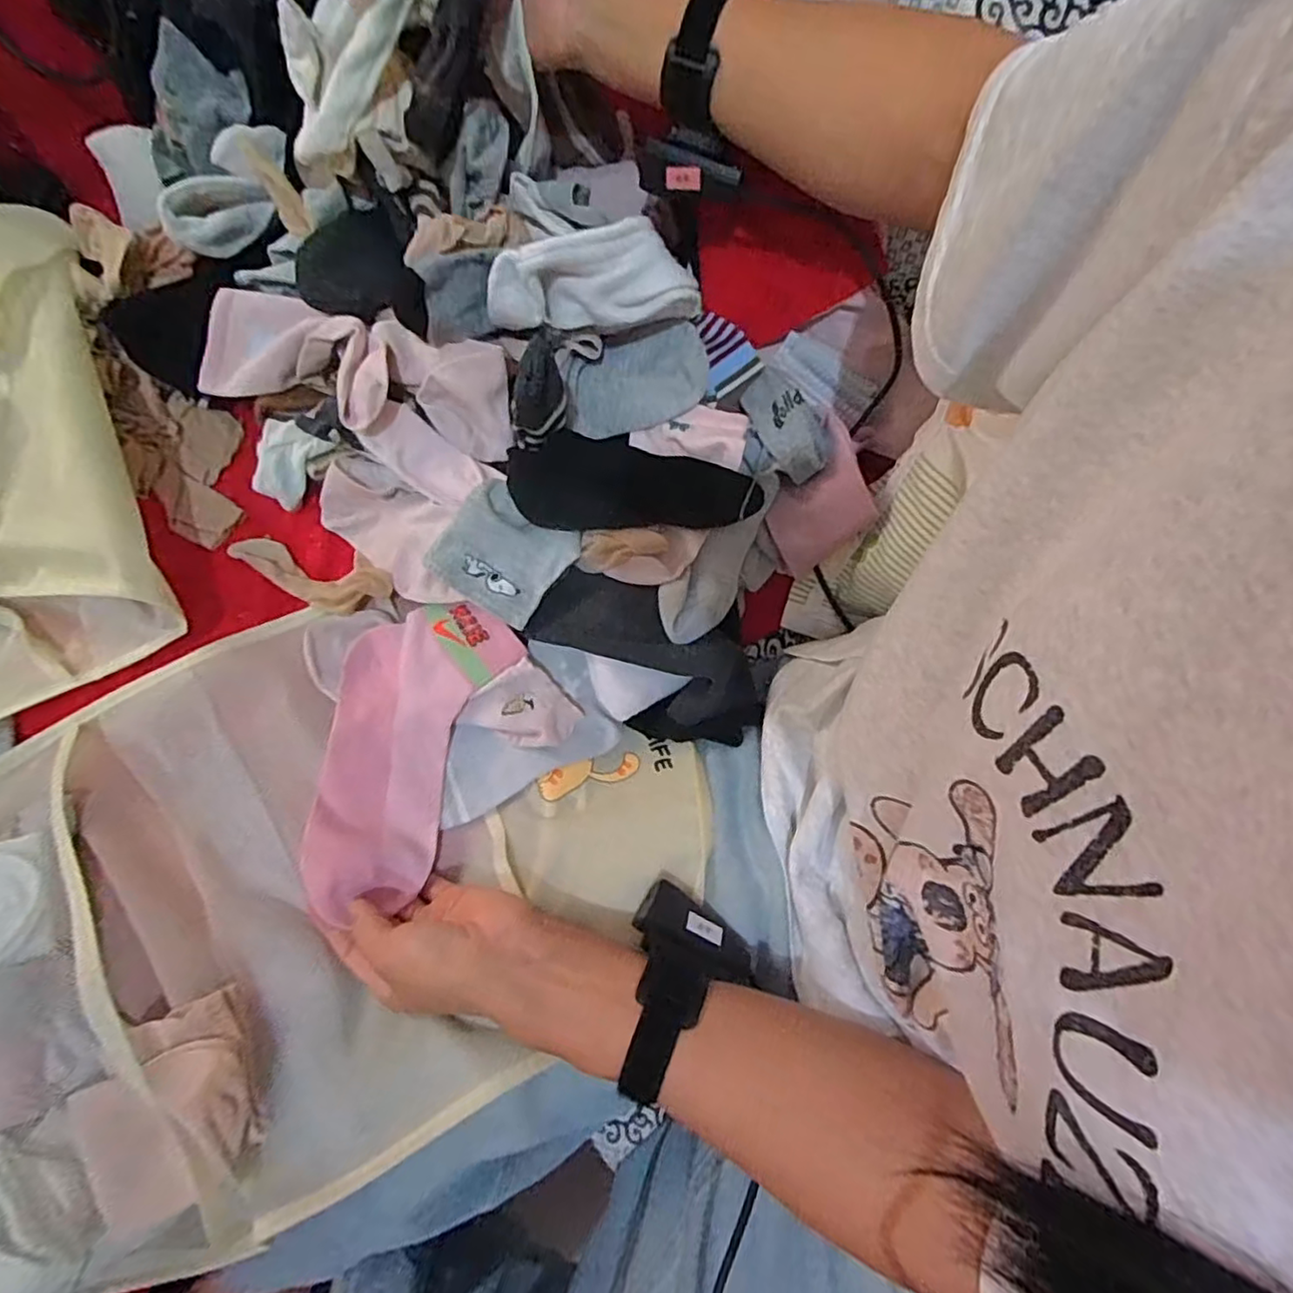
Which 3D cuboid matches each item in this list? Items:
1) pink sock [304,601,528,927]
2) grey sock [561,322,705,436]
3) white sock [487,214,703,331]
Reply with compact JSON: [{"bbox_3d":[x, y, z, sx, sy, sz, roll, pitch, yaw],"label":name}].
[{"bbox_3d":[-0.173,0.070,0.445,0.109,0.021,0.212,15,76,3],"label":"pink sock"},{"bbox_3d":[-0.008,-0.211,0.504,0.111,0.018,0.077,-6,93,2],"label":"grey sock"},{"bbox_3d":[-0.037,-0.254,0.439,0.140,0.062,0.028,-6,51,3],"label":"white sock"}]

